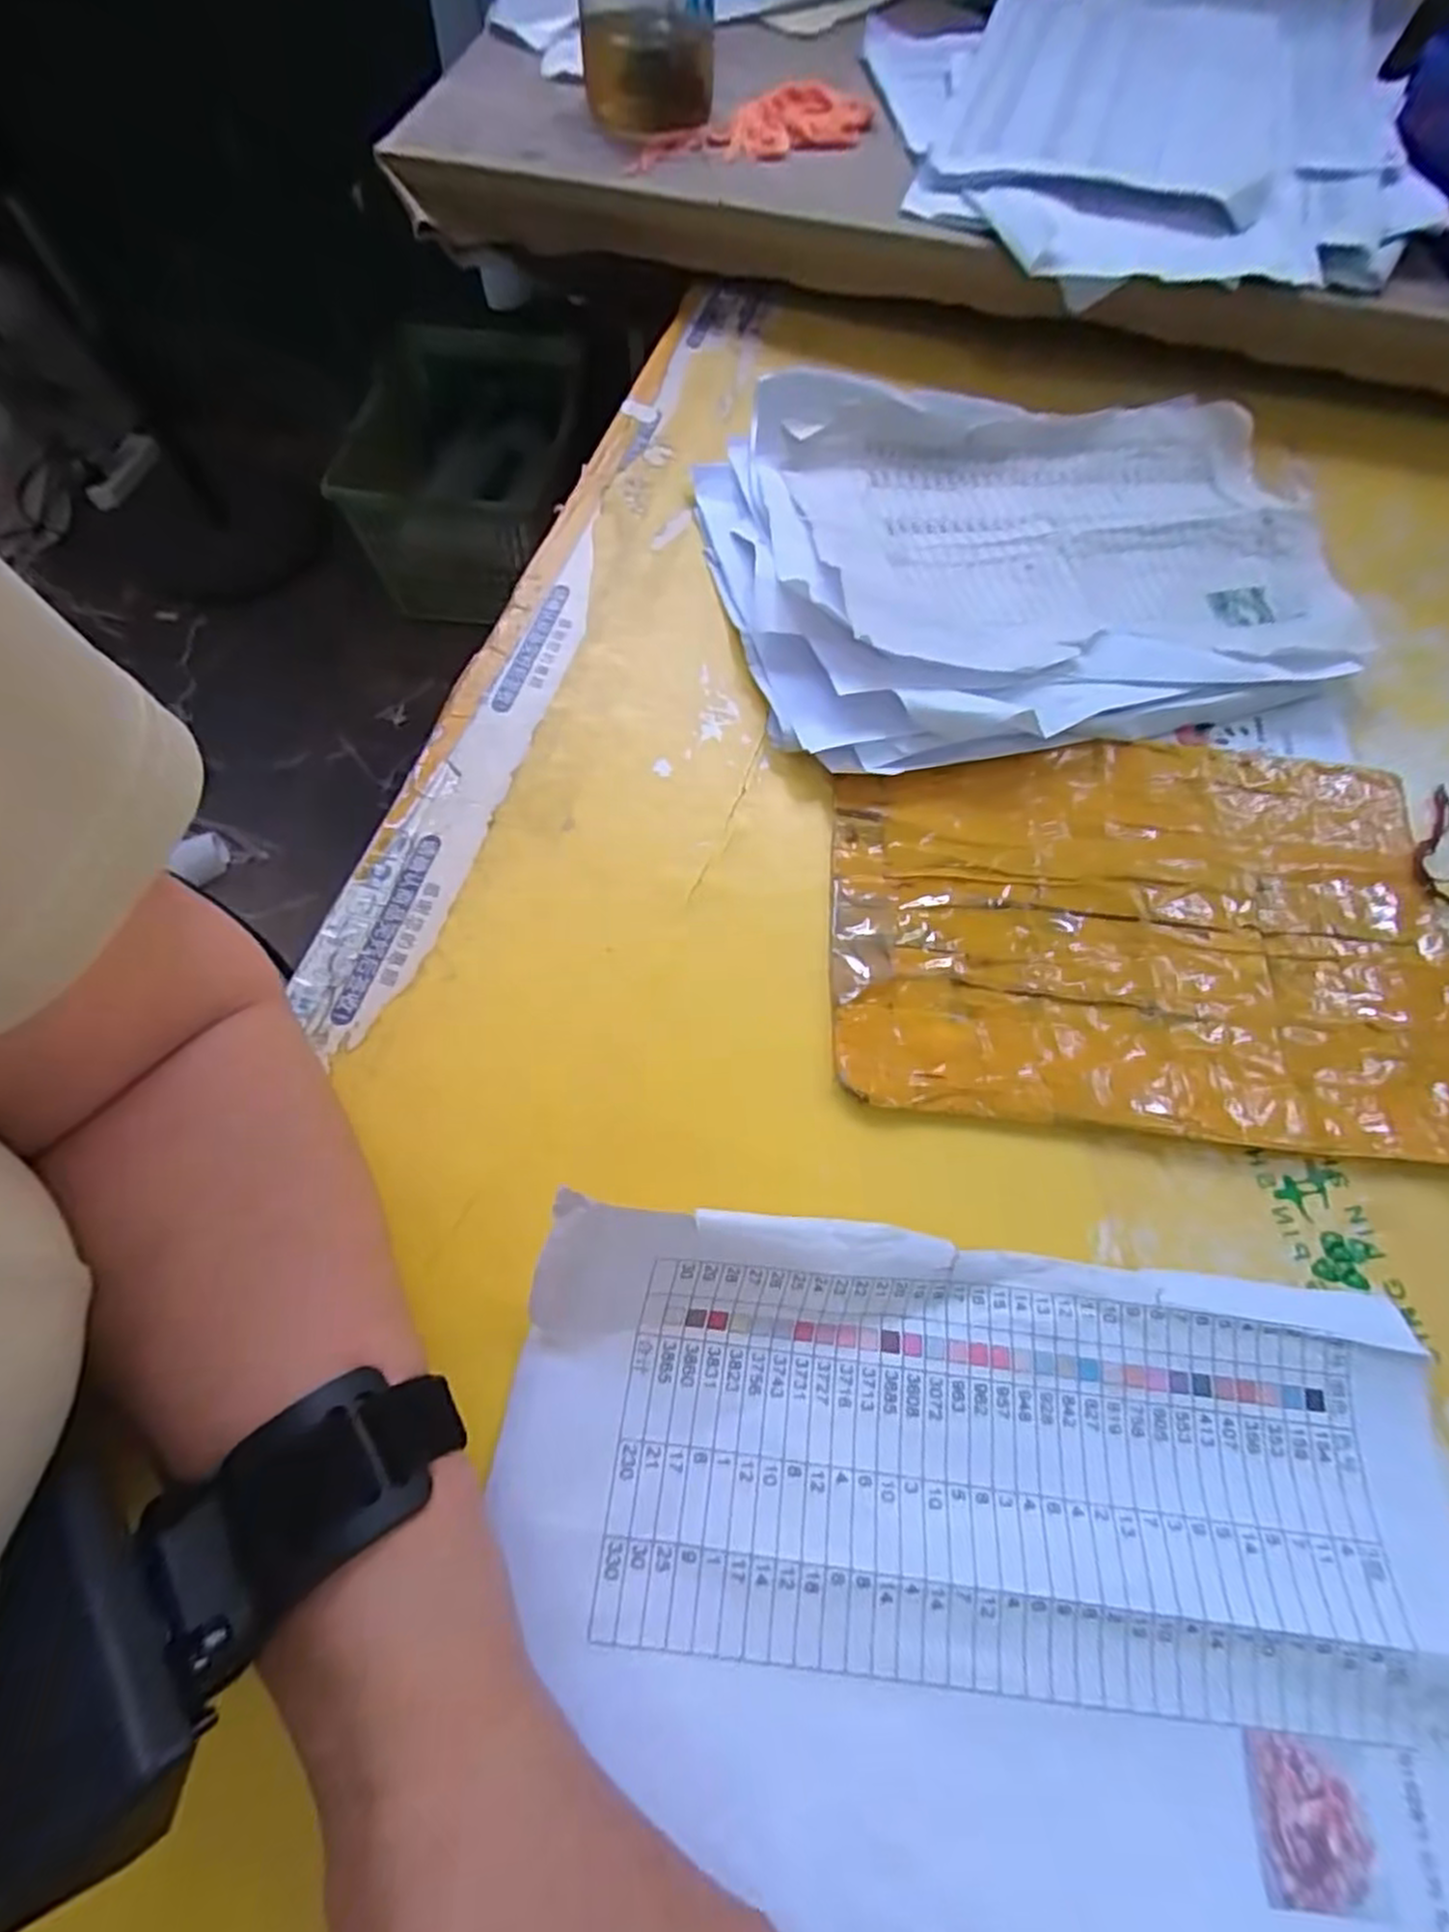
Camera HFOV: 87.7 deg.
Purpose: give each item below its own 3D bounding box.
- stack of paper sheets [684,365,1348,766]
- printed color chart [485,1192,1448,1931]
[{"bbox_3d":[0.163,-0.228,0.401,0.332,0.034,0.240,-12,67,-9],"label":"stack of paper sheets"},{"bbox_3d":[0.080,0.182,0.209,0.289,0.033,0.192,6,65,0],"label":"printed color chart"}]

